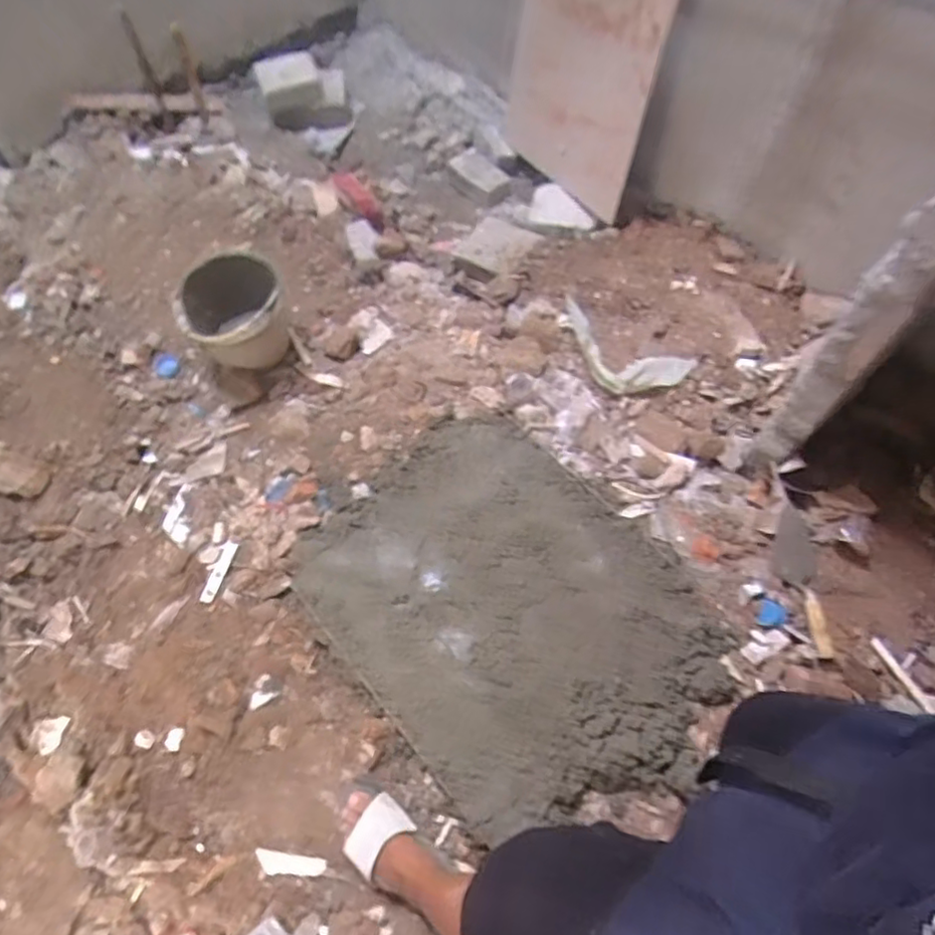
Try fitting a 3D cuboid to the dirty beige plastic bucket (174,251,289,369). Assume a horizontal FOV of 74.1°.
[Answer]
[{"bbox_3d":[-0.586,-0.386,1.592,0.245,0.237,0.231,-1,61,1],"label":"dirty beige plastic bucket"}]

